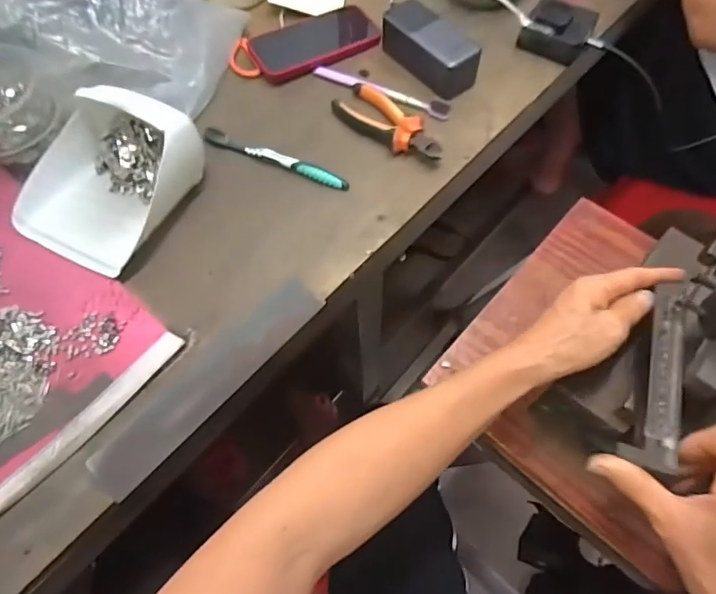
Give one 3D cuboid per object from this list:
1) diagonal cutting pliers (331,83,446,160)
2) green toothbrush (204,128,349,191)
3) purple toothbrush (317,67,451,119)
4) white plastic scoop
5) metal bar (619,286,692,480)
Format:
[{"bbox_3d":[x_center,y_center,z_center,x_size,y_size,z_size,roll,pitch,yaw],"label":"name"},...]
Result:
[{"bbox_3d":[0.038,-0.204,0.580,0.144,0.024,0.056,38,71,19],"label":"diagonal cutting pliers"},{"bbox_3d":[-0.087,-0.154,0.560,0.162,0.012,0.019,20,66,12],"label":"green toothbrush"},{"bbox_3d":[0.027,-0.256,0.609,0.179,0.012,0.022,23,66,13],"label":"purple toothbrush"},{"bbox_3d":[-0.263,-0.129,0.510,0.162,0.086,0.177,18,65,11],"label":"white plastic scoop"},{"bbox_3d":[0.220,0.053,0.359,0.034,0.009,0.143,19,66,8],"label":"metal bar"}]

